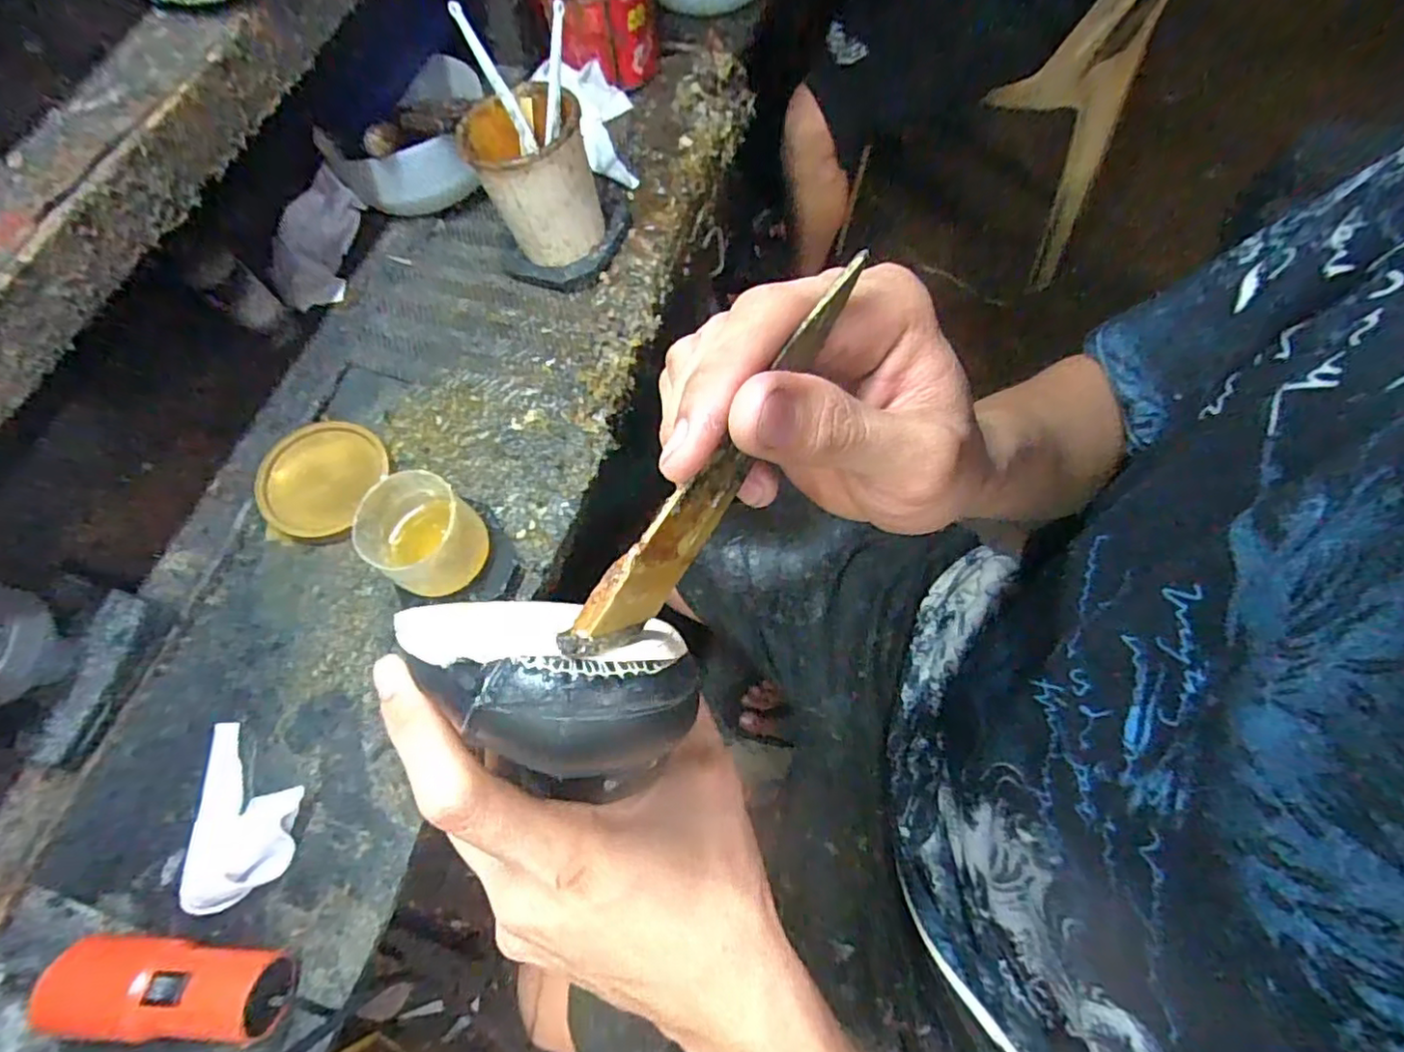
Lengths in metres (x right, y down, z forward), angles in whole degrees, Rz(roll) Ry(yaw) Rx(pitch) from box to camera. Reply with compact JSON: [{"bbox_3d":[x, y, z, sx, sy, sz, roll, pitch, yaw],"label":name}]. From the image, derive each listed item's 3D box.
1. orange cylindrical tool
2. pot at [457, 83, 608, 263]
[{"bbox_3d":[-0.293,0.252,0.351,0.131,0.045,0.043,0,67,2],"label":"orange cylindrical tool"},{"bbox_3d":[-0.134,-0.279,0.515,0.088,0.108,0.089,0,67,1],"label":"pot"}]

